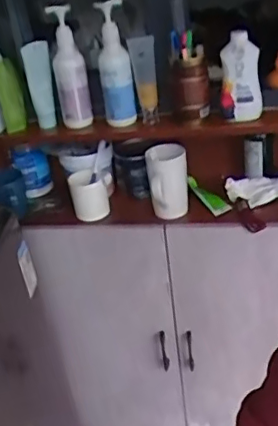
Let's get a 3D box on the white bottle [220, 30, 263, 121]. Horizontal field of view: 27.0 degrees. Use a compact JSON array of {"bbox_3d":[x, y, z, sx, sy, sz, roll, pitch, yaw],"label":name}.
[{"bbox_3d":[0.205,-0.271,1.148,0.073,0.158,0.051,5,33,18],"label":"white bottle"}]

